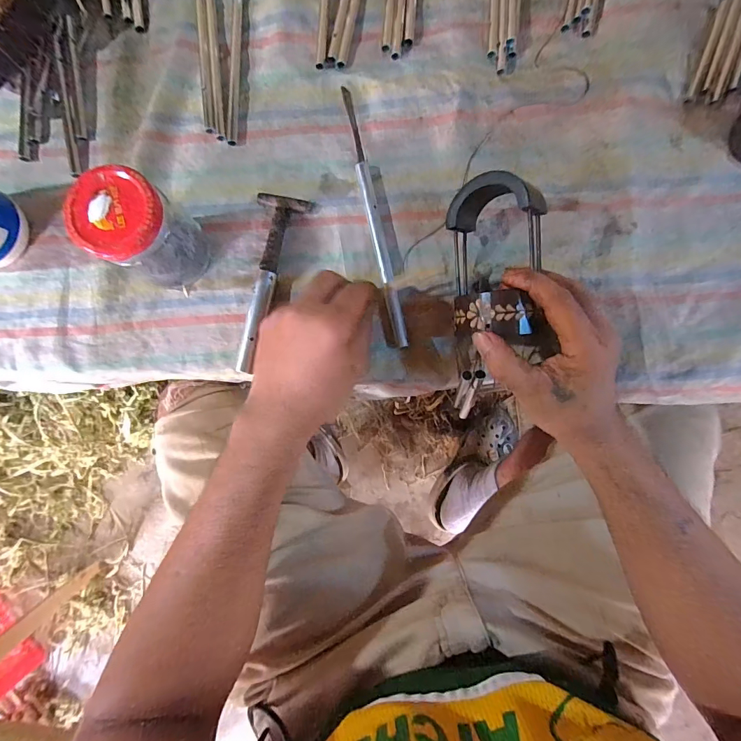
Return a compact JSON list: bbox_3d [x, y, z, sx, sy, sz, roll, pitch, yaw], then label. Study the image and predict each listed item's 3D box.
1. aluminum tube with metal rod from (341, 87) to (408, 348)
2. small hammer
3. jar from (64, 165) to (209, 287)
[{"bbox_3d":[0.003,-0.136,0.351,0.011,0.009,0.234,-13,87,5],"label":"aluminum tube with metal rod"},{"bbox_3d":[-0.088,-0.076,0.347,0.044,0.020,0.157,9,89,6],"label":"small hammer"},{"bbox_3d":[-0.175,-0.108,0.314,0.059,0.091,0.061,0,85,3],"label":"jar"}]

